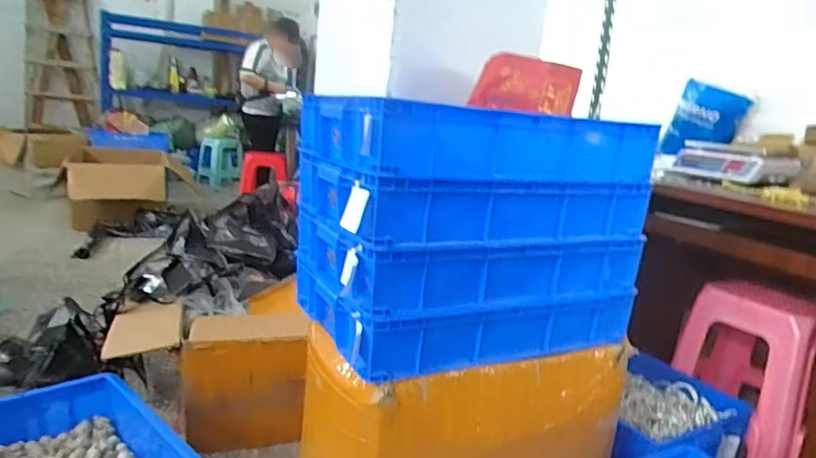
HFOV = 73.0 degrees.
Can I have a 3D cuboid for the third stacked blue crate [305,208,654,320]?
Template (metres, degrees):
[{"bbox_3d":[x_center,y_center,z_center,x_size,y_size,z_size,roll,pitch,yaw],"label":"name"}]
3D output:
[{"bbox_3d":[0.111,0.045,1.113,0.576,0.116,0.362,-1,14,-26],"label":"third stacked blue crate"}]

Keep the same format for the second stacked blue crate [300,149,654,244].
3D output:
[{"bbox_3d":[0.115,-0.067,1.087,0.575,0.104,0.363,-1,14,-26],"label":"second stacked blue crate"}]

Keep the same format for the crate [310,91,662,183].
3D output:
[{"bbox_3d":[0.120,-0.173,1.057,0.553,0.107,0.400,-2,15,-31],"label":"crate"}]

